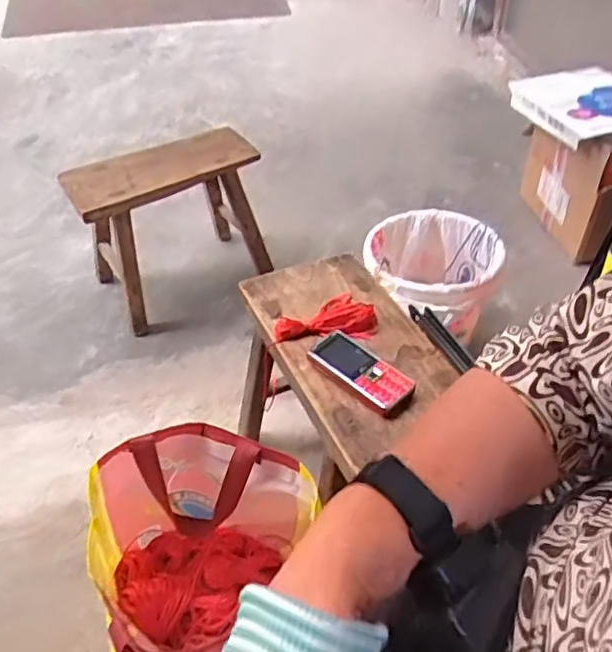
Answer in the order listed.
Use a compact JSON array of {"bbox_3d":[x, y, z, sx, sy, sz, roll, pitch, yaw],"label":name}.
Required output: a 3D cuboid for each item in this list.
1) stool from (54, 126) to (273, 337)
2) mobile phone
[{"bbox_3d":[-0.273,-0.205,1.236,0.320,0.286,0.204,-26,51,-23],"label":"stool"},{"bbox_3d":[0.063,0.049,0.718,0.056,0.020,0.124,-34,54,-29],"label":"mobile phone"}]

